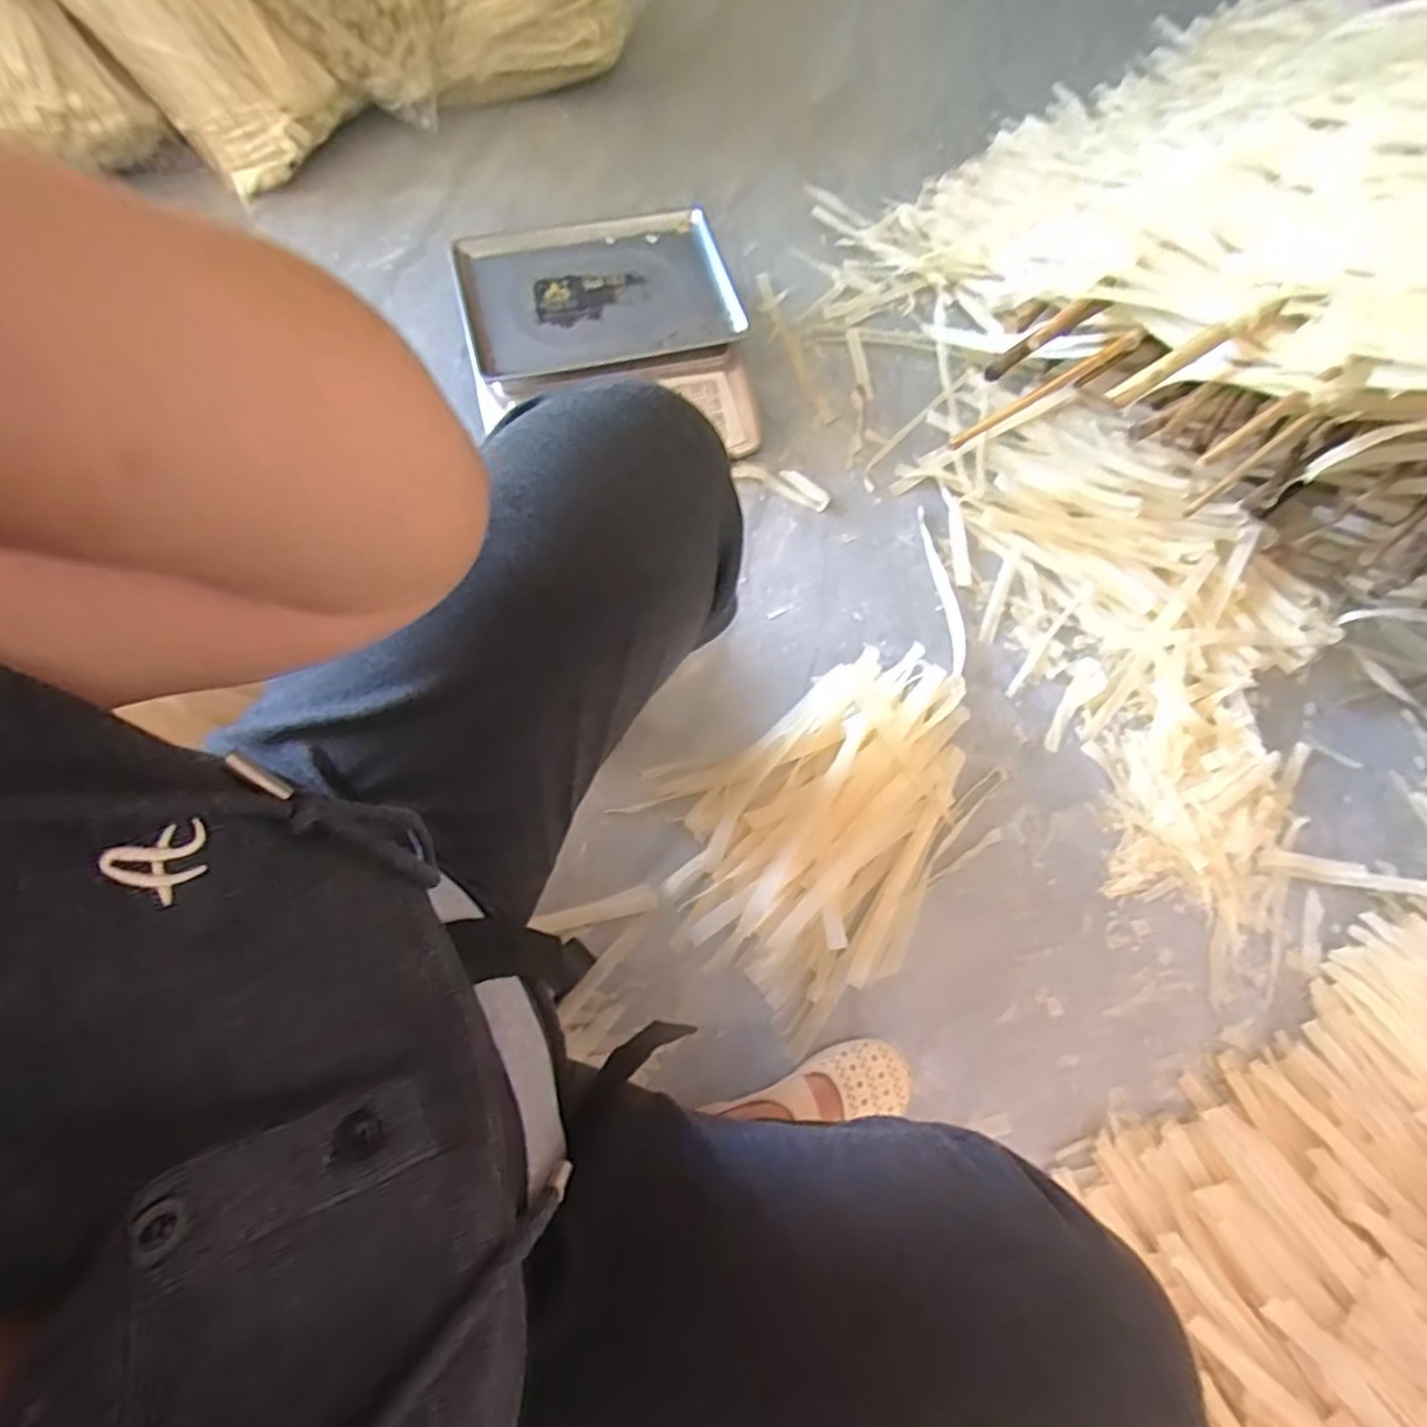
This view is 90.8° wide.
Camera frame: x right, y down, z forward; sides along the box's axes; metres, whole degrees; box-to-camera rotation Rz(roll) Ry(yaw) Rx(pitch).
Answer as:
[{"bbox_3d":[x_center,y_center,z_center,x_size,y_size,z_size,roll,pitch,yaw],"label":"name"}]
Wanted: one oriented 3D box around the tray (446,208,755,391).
[{"bbox_3d":[-0.147,-0.537,0.903,0.337,0.052,0.240,-15,71,-10],"label":"tray"}]

